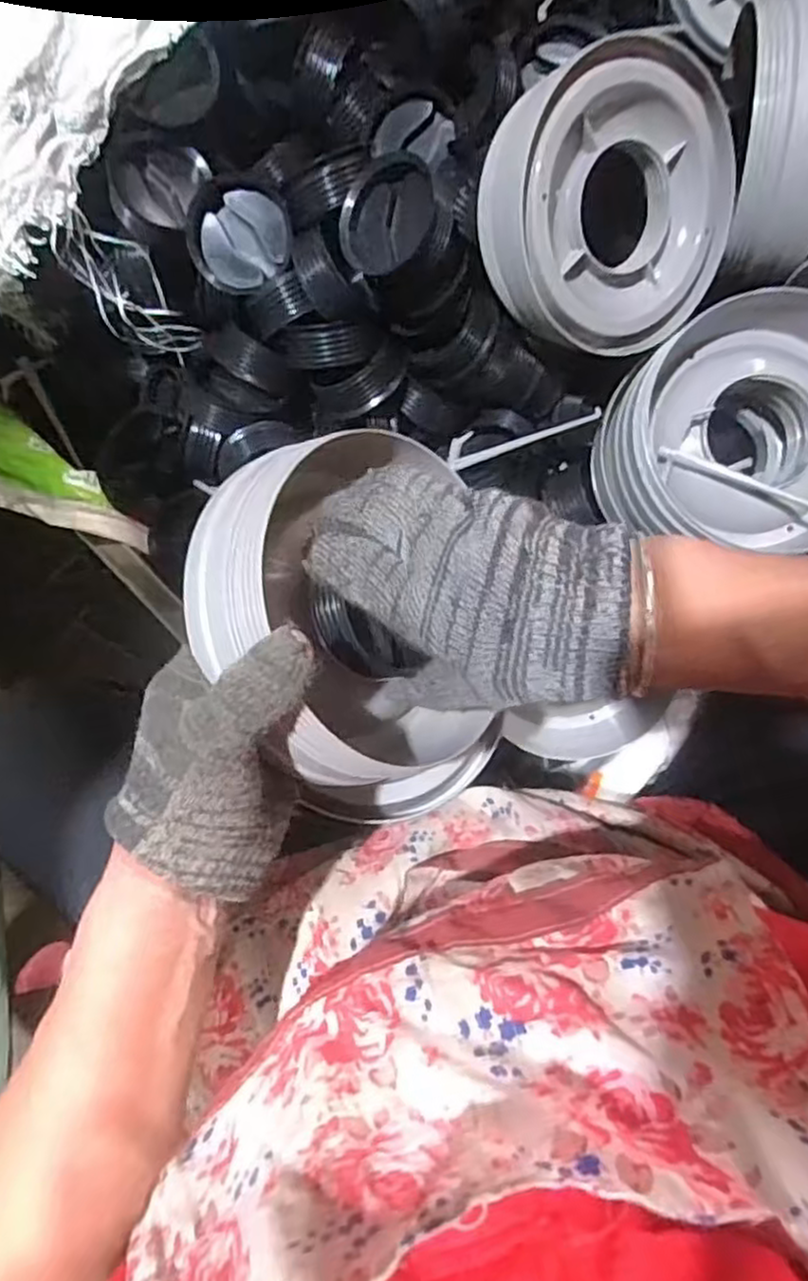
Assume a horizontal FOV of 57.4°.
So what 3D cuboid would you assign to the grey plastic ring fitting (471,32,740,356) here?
[{"bbox_3d":[0.132,-0.266,0.455,0.173,0.056,0.160,-28,122,-13],"label":"grey plastic ring fitting"}]

